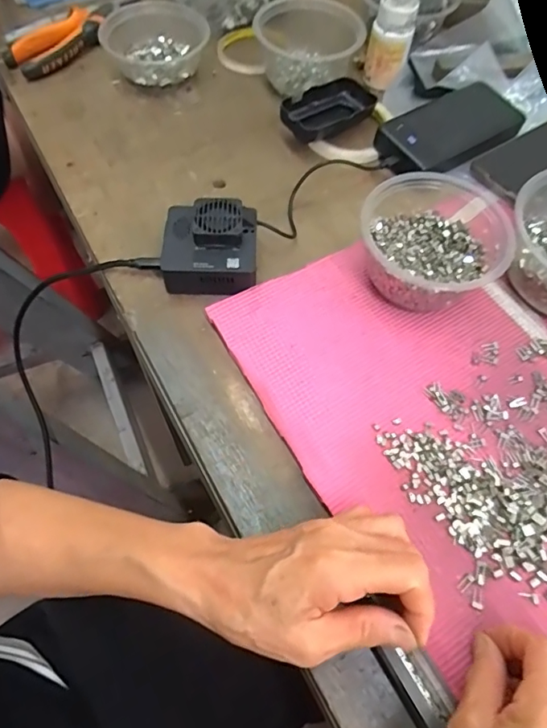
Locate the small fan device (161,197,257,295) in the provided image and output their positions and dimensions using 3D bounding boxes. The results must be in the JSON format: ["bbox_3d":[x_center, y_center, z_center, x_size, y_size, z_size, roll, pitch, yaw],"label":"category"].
[{"bbox_3d":[-0.053,-0.099,0.414,0.079,0.043,0.073,3,62,-1],"label":"small fan device"}]

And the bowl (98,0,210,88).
[{"bbox_3d":[-0.128,-0.354,0.545,0.115,0.045,0.098,-20,64,-12],"label":"bowl"}]

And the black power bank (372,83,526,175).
[{"bbox_3d":[0.179,-0.238,0.495,0.157,0.022,0.069,-29,67,-14],"label":"black power bank"}]

